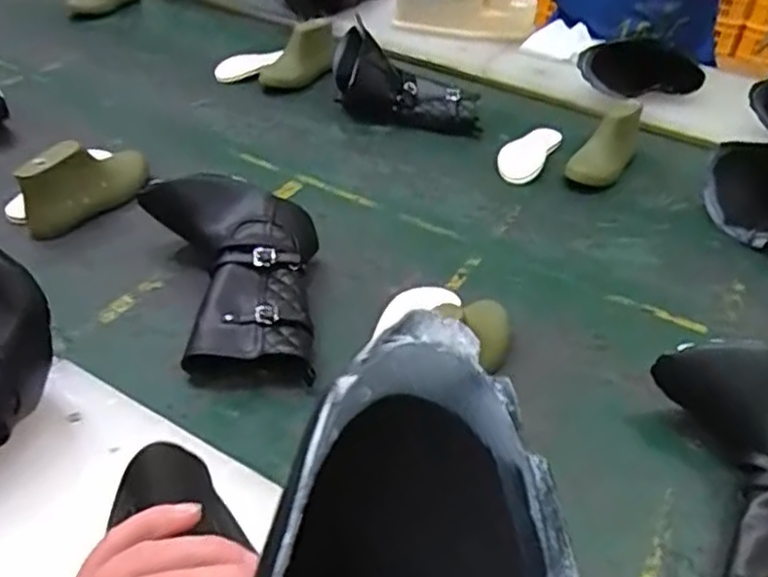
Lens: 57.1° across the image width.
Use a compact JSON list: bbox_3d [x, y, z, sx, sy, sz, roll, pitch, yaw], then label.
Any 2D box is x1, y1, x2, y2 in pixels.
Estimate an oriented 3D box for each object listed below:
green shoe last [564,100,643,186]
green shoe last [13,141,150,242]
[{"bbox_3d":[0.313,-0.203,0.992,0.063,0.056,0.150,32,74,30],"label":"green shoe last"},{"bbox_3d":[-0.336,-0.128,0.809,0.042,0.096,0.155,24,43,23],"label":"green shoe last"}]

